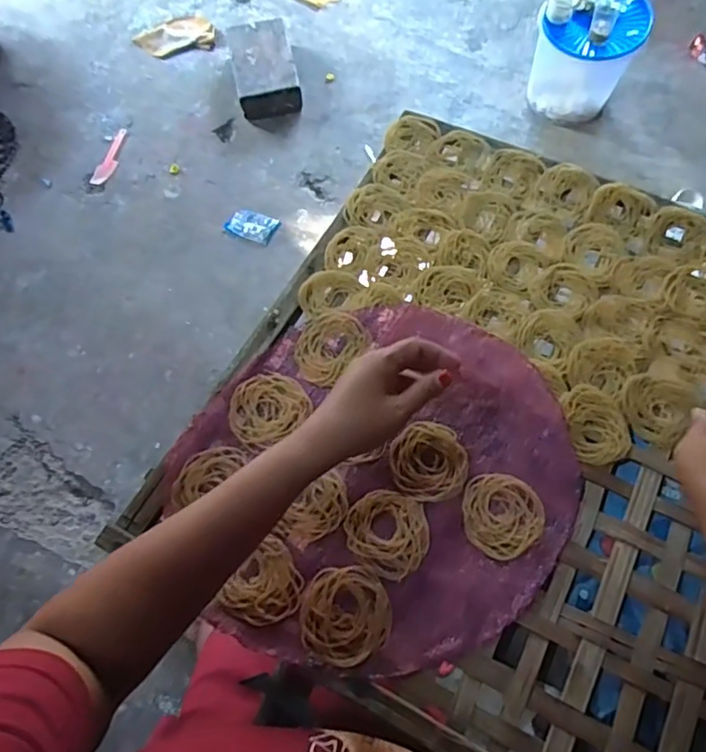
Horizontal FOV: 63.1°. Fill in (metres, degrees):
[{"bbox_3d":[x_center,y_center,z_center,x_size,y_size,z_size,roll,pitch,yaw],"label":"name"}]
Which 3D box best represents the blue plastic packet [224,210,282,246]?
[{"bbox_3d":[-0.301,-0.455,1.727,0.137,0.034,0.098,23,72,11],"label":"blue plastic packet"}]

